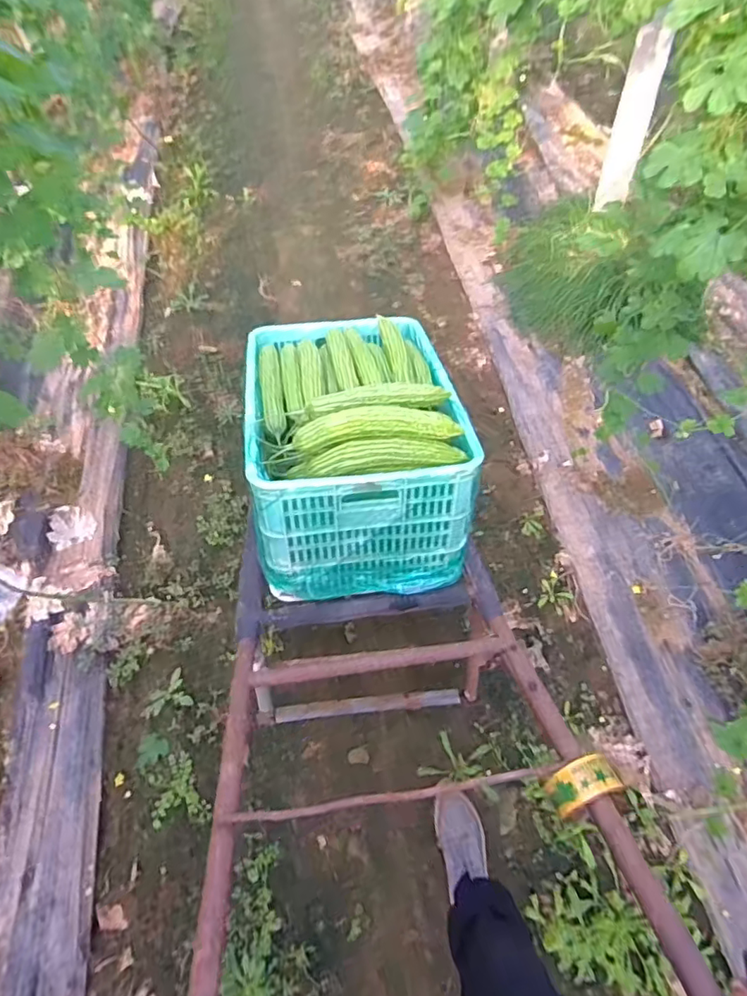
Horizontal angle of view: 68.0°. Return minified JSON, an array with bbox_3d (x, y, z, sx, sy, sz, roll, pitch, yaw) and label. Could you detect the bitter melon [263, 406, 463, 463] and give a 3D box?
[{"bbox_3d":[0.003,-0.120,0.944,0.283,0.056,0.050,-4,55,-3],"label":"bitter melon"}]

